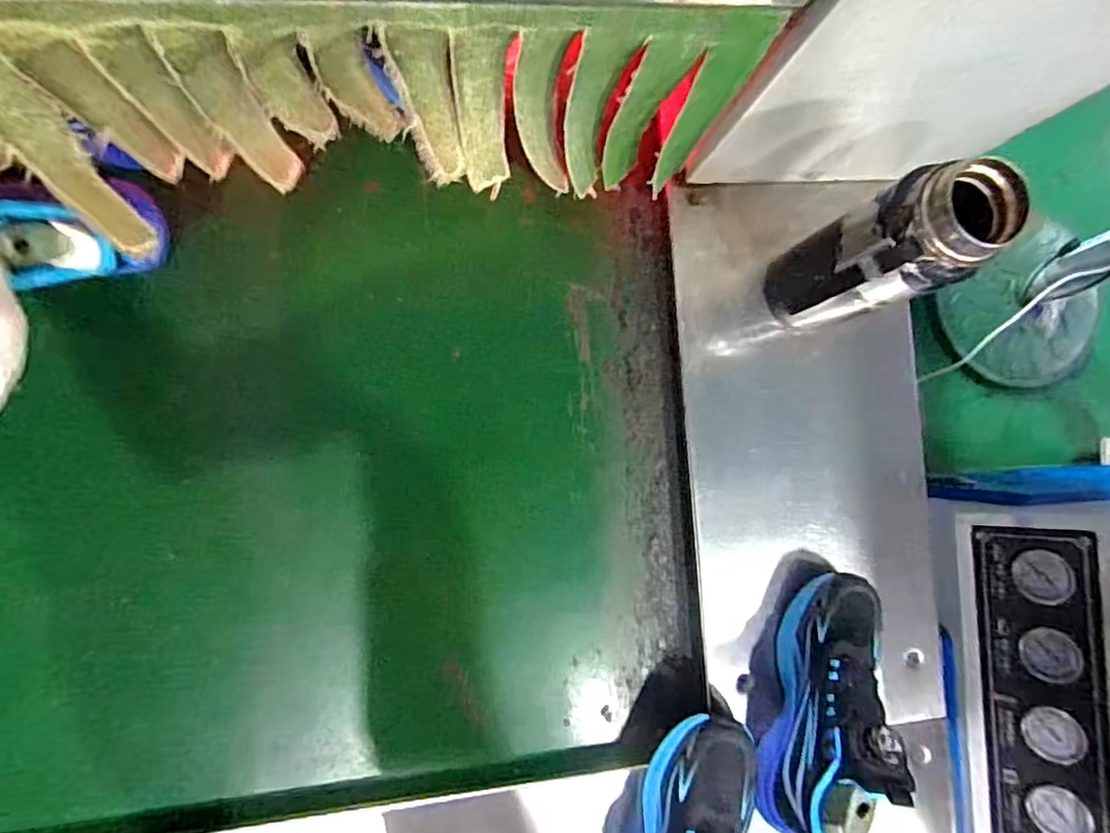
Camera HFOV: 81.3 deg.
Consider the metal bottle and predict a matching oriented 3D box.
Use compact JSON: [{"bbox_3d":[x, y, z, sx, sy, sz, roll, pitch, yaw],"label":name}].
[{"bbox_3d":[0.248,-0.124,0.516,0.088,0.225,0.077,-20,89,-9],"label":"metal bottle"}]

